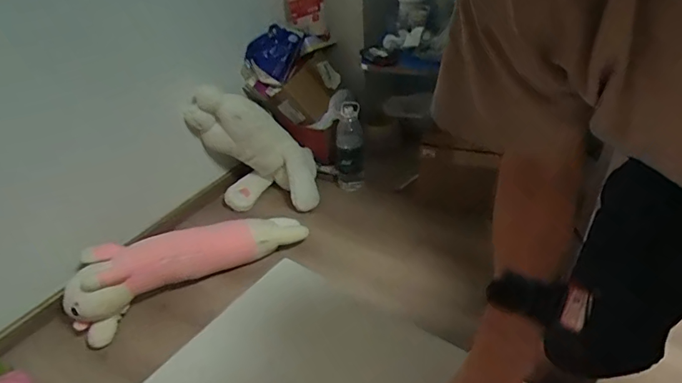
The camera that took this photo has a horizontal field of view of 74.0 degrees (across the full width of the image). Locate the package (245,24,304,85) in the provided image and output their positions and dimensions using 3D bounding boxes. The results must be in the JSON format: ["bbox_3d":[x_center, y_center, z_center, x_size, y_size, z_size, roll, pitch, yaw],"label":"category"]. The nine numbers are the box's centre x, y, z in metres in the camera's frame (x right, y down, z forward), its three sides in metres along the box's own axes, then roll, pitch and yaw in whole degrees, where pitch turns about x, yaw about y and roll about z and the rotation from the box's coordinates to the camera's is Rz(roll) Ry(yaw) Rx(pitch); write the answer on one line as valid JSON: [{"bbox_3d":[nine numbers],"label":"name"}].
[{"bbox_3d":[-0.260,-0.542,1.728,0.178,0.049,0.194,26,82,12],"label":"package"}]

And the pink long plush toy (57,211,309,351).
[{"bbox_3d":[-0.429,0.180,1.335,0.674,0.215,0.144,-26,41,-27],"label":"pink long plush toy"}]

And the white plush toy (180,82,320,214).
[{"bbox_3d":[-0.298,-0.151,1.623,0.378,0.436,0.206,-4,36,0],"label":"white plush toy"}]

